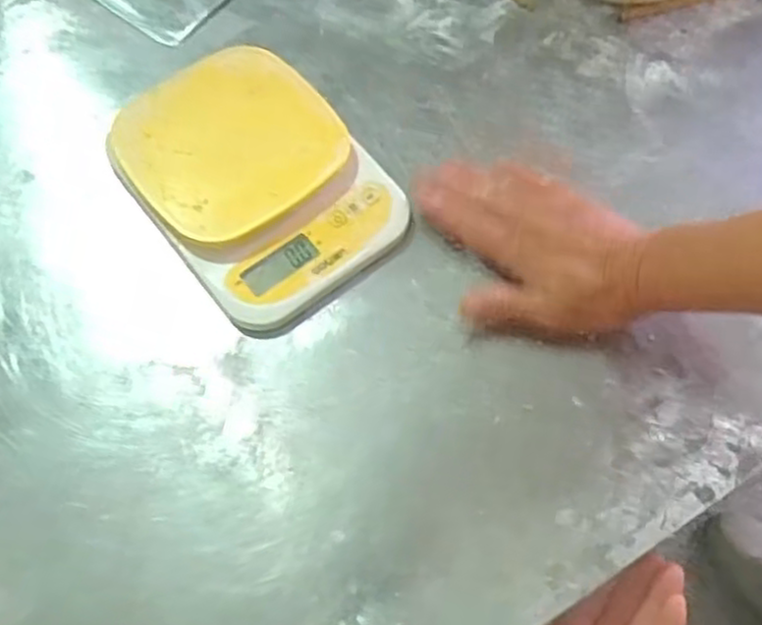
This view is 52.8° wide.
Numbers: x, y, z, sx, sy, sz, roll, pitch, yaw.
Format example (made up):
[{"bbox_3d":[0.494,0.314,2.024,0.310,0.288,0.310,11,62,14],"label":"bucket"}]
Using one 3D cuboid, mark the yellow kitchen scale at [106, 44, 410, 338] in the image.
[{"bbox_3d":[-0.082,-0.097,0.538,0.160,0.041,0.195,-37,71,-16],"label":"yellow kitchen scale"}]

